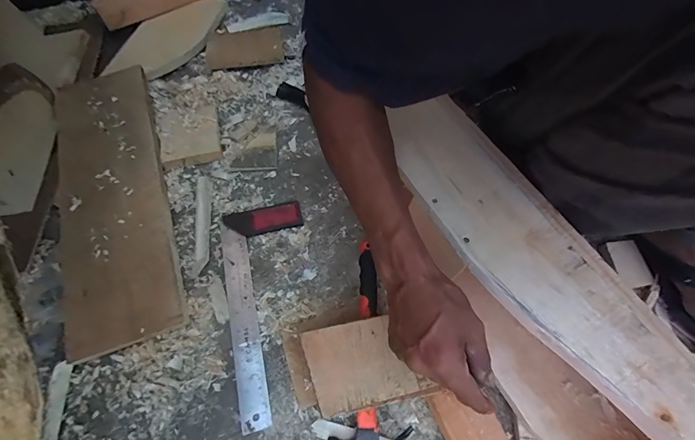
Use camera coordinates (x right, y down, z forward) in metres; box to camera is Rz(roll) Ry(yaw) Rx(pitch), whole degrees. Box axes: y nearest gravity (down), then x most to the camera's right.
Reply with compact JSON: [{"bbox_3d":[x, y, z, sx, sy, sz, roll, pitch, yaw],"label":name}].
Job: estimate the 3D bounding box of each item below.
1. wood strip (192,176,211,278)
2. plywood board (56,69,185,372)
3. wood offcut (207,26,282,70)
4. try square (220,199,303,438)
[{"bbox_3d":[-0.229,0.003,0.542,0.021,0.016,0.171,-7,63,-3],"label":"wood strip"},{"bbox_3d":[-0.378,-0.045,0.537,0.162,0.018,0.480,-17,70,-9],"label":"plywood board"},{"bbox_3d":[-0.216,-0.372,0.730,0.149,0.019,0.125,-10,63,-4],"label":"wood offcut"},{"bbox_3d":[-0.109,0.114,0.492,0.121,0.012,0.307,-12,63,-5],"label":"try square"}]

